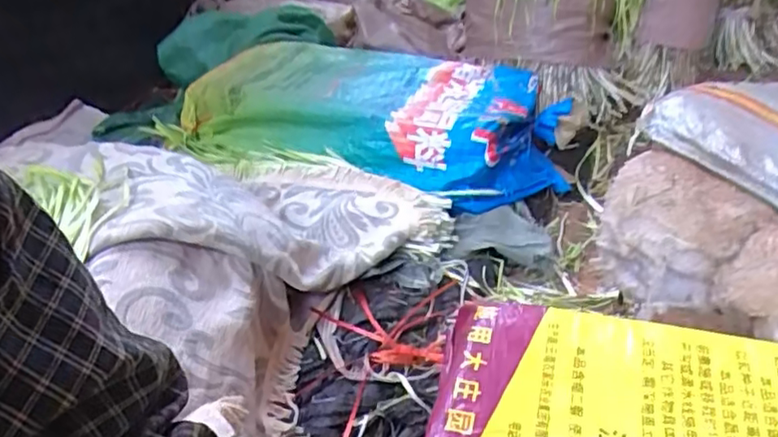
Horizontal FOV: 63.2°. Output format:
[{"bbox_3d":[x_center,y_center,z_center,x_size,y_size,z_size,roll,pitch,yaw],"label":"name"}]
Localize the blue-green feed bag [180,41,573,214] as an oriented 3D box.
[{"bbox_3d":[-0.057,-0.193,1.201,0.683,0.177,0.316,14,38,26],"label":"blue-green feed bag"}]

